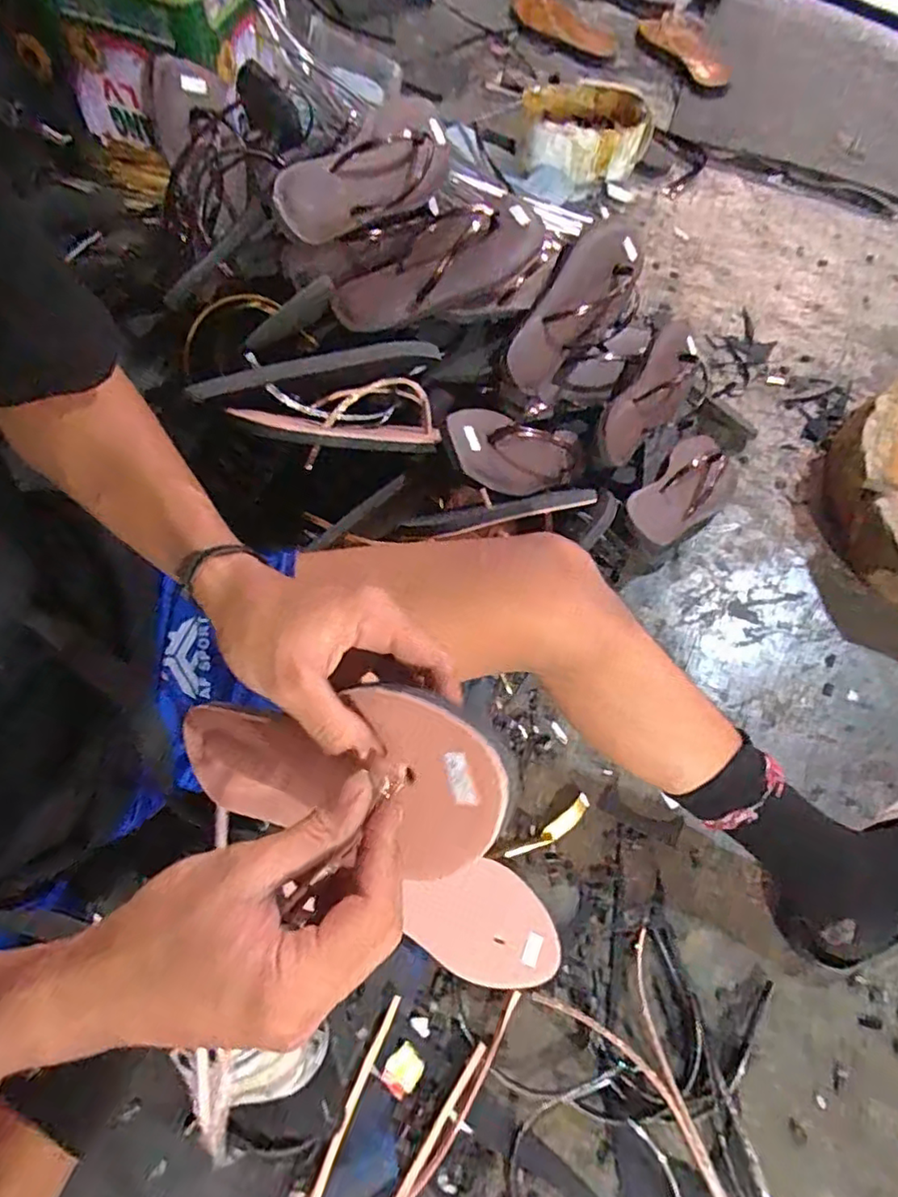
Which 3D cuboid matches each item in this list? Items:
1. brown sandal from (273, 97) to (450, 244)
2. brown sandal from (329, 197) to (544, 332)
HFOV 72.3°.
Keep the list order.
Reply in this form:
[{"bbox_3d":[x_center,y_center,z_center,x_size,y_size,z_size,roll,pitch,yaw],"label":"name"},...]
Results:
[{"bbox_3d":[-0.080,-0.422,0.614,0.229,0.045,0.082,-40,115,-18],"label":"brown sandal"},{"bbox_3d":[-0.010,-0.332,0.607,0.227,0.055,0.069,-25,66,-13],"label":"brown sandal"}]

